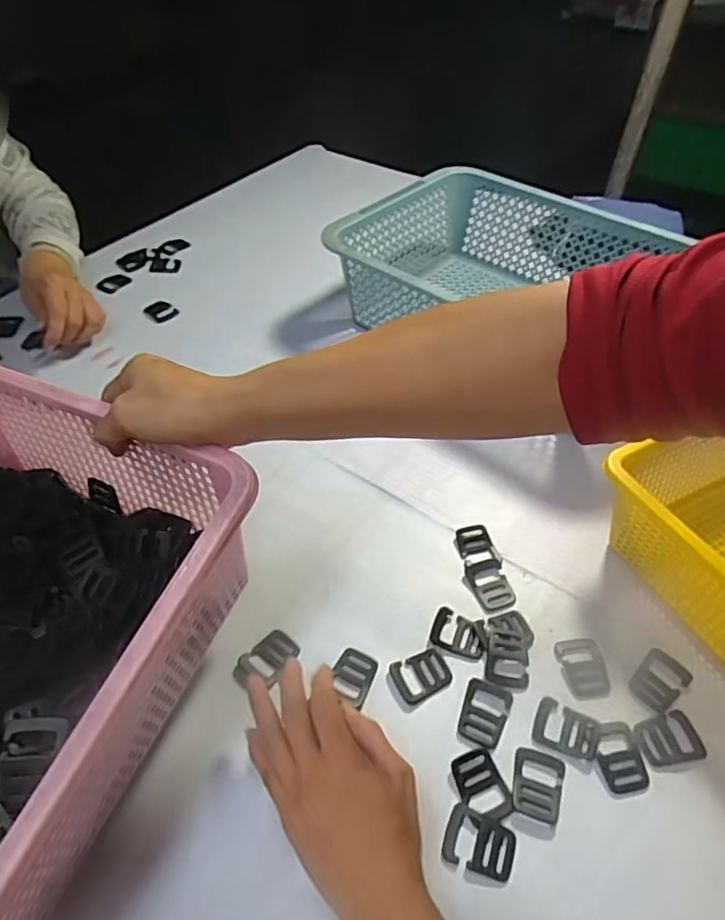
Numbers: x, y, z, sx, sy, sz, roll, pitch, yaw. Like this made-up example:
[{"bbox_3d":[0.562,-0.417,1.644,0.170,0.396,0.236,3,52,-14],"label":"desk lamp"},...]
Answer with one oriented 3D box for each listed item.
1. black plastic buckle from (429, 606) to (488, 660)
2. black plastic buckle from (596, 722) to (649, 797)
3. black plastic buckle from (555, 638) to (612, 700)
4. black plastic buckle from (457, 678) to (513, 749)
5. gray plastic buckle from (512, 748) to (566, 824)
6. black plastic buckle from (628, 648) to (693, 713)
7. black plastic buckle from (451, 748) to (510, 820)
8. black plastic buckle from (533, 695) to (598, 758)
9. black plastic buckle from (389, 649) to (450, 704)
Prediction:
[{"bbox_3d":[0.078,0.140,0.458,0.043,0.005,0.034,16,49,12],"label":"black plastic buckle"},{"bbox_3d":[0.180,0.208,0.398,0.034,0.004,0.044,-5,48,-7],"label":"black plastic buckle"},{"bbox_3d":[0.171,0.161,0.441,0.035,0.004,0.046,-4,48,-6],"label":"black plastic buckle"},{"bbox_3d":[0.090,0.186,0.418,0.033,0.006,0.045,15,49,11],"label":"black plastic buckle"},{"bbox_3d":[0.120,0.221,0.387,0.033,0.004,0.042,14,49,10],"label":"gray plastic buckle"},{"bbox_3d":[0.225,0.167,0.433,0.044,0.008,0.033,-31,56,-27],"label":"black plastic buckle"},{"bbox_3d":[0.081,0.221,0.386,0.032,0.004,0.041,-14,50,-14],"label":"black plastic buckle"},{"bbox_3d":[0.147,0.194,0.410,0.042,0.004,0.033,16,49,12],"label":"black plastic buckle"},{"bbox_3d":[0.046,0.165,0.437,0.042,0.004,0.032,-14,50,-15],"label":"black plastic buckle"}]

